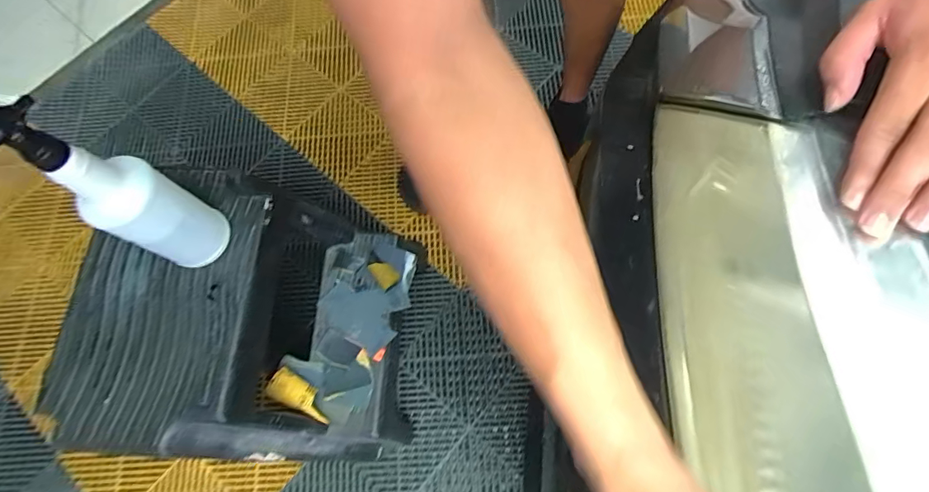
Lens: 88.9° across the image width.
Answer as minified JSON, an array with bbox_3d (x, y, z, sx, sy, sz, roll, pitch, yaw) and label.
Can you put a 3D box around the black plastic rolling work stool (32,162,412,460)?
[{"bbox_3d":[-0.310,0.137,0.810,0.396,0.410,0.393,-2,71,6],"label":"black plastic rolling work stool"}]

